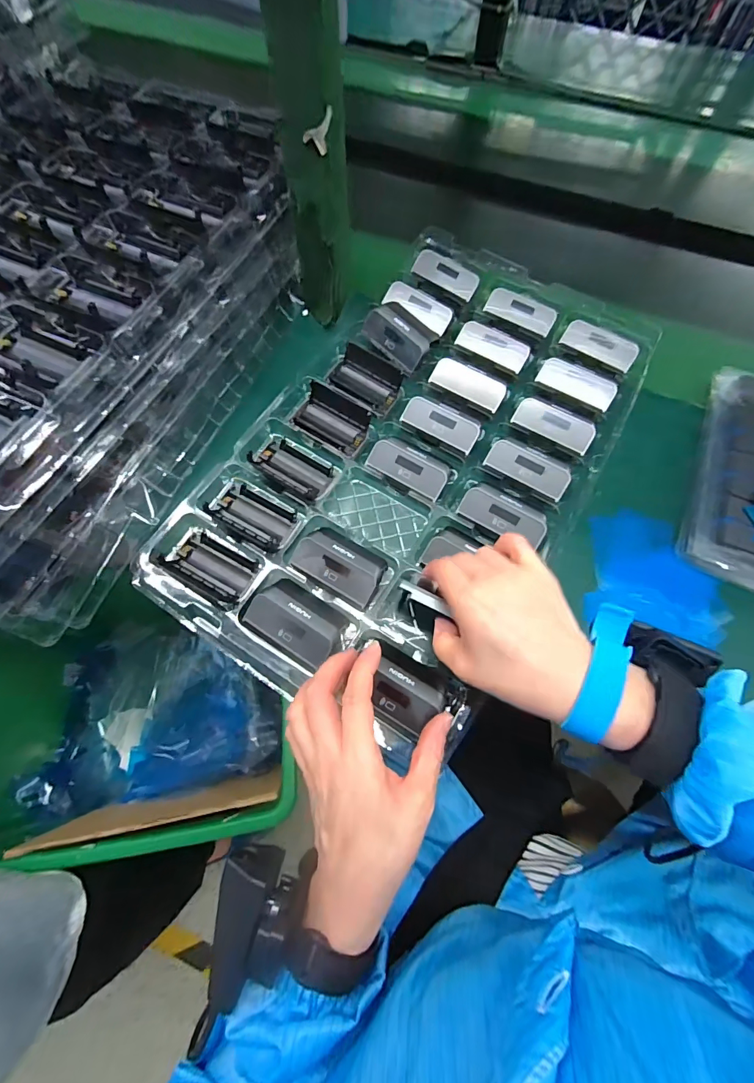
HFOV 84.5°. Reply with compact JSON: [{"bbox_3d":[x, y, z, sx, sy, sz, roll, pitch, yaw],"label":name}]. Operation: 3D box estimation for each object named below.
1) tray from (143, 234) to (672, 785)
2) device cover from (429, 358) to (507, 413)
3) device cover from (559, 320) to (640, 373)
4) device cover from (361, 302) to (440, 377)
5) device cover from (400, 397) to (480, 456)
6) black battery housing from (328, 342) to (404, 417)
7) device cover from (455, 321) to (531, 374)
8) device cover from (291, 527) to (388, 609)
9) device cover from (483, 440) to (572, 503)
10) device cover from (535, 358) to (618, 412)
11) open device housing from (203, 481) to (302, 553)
[{"bbox_3d":[0.047,-0.094,0.395,0.304,0.039,0.499,32,70,12],"label":"tray"},{"bbox_3d":[0.094,-0.159,0.419,0.075,0.016,0.035,29,94,10],"label":"device cover"},{"bbox_3d":[0.233,-0.205,0.433,0.076,0.007,0.032,33,95,12],"label":"device cover"},{"bbox_3d":[0.027,-0.213,0.431,0.049,0.033,0.071,-39,73,-16],"label":"device cover"},{"bbox_3d":[0.063,-0.114,0.399,0.074,0.015,0.036,30,91,10],"label":"device cover"},{"bbox_3d":[-0.012,-0.161,0.414,0.069,0.025,0.053,28,69,10],"label":"black battery housing"},{"bbox_3d":[0.122,-0.205,0.435,0.075,0.011,0.033,30,97,10],"label":"device cover"},{"bbox_3d":[-0.030,0.017,0.343,0.073,0.018,0.047,27,68,10],"label":"device cover"},{"bbox_3d":[0.138,-0.068,0.379,0.074,0.014,0.037,27,90,12],"label":"device cover"},{"bbox_3d":[0.202,-0.160,0.416,0.075,0.009,0.035,31,90,12],"label":"device cover"},{"bbox_3d":[-0.109,-0.022,0.367,0.076,0.016,0.050,23,68,9],"label":"open device housing"}]

